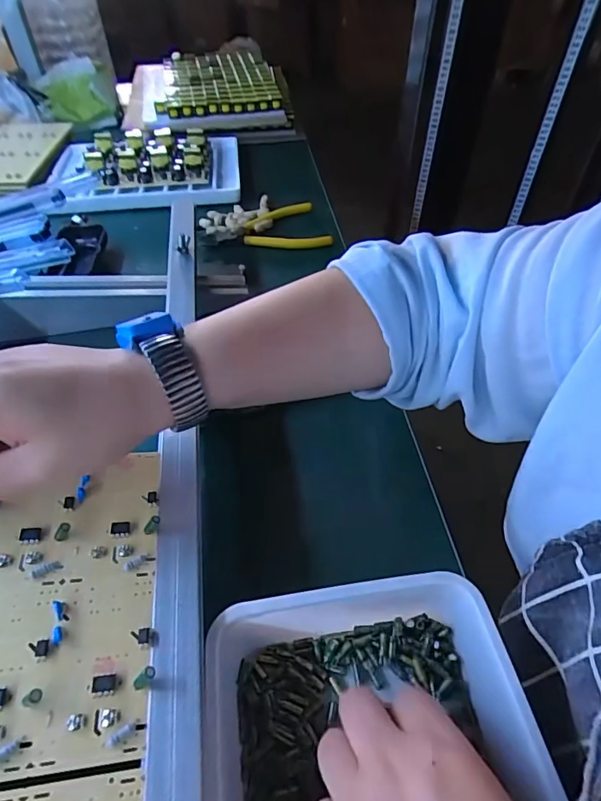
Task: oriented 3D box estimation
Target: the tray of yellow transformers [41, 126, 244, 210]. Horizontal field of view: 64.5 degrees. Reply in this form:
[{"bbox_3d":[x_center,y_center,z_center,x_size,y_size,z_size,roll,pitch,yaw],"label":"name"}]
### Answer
[{"bbox_3d":[-0.217,-0.332,0.680,0.264,0.053,0.219,-8,42,-10],"label":"tray of yellow transformers"}]

